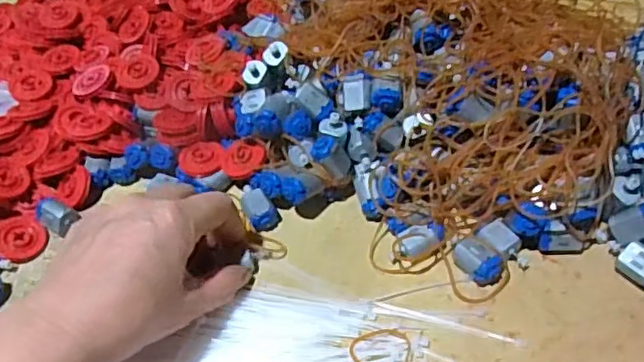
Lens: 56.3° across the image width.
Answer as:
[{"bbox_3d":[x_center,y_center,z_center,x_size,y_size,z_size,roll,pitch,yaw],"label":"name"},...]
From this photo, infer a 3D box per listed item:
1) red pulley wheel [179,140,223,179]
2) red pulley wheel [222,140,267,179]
[{"bbox_3d":[-0.086,-0.016,0.432,0.030,0.007,0.028,-4,51,4],"label":"red pulley wheel"},{"bbox_3d":[-0.055,-0.016,0.421,0.031,0.004,0.030,-7,64,15],"label":"red pulley wheel"}]

